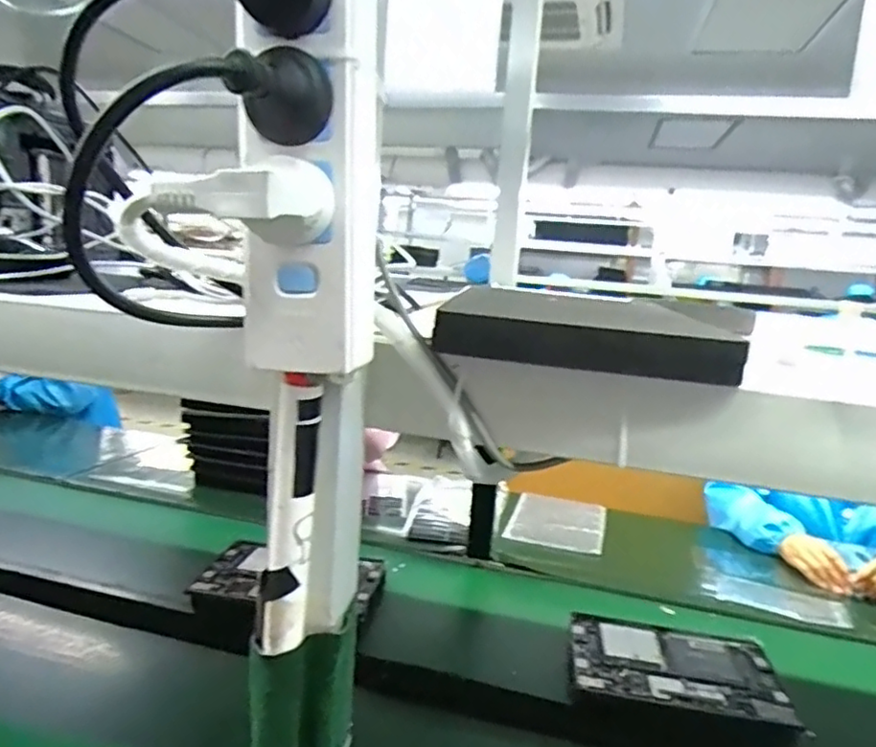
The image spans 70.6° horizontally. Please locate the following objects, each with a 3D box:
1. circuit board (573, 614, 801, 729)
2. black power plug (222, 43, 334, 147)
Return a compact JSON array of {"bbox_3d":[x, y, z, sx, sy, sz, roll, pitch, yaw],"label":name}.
[{"bbox_3d":[0.300,0.375,0.792,0.252,0.017,0.164,6,11,8],"label":"circuit board"},{"bbox_3d":[-0.065,-0.112,0.240,0.032,0.036,0.050,6,11,11],"label":"black power plug"}]

